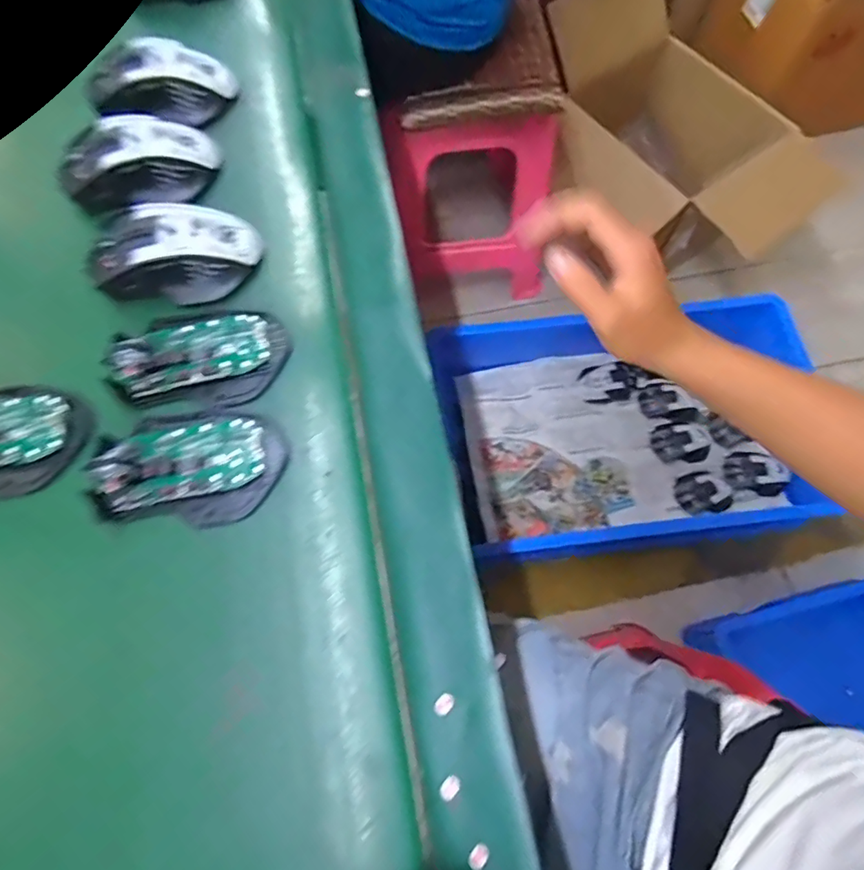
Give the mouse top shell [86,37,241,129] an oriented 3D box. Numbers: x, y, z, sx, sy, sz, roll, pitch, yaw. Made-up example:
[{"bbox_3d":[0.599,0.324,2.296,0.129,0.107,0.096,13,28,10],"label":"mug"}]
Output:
[{"bbox_3d":[-0.224,-0.290,0.418,0.115,0.033,0.071,-27,71,-9],"label":"mouse top shell"}]

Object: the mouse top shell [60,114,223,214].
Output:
[{"bbox_3d":[-0.229,-0.213,0.394,0.118,0.039,0.055,-21,71,-7],"label":"mouse top shell"}]

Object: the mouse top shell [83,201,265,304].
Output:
[{"bbox_3d":[-0.184,-0.130,0.359,0.114,0.037,0.063,-7,69,-2],"label":"mouse top shell"}]

